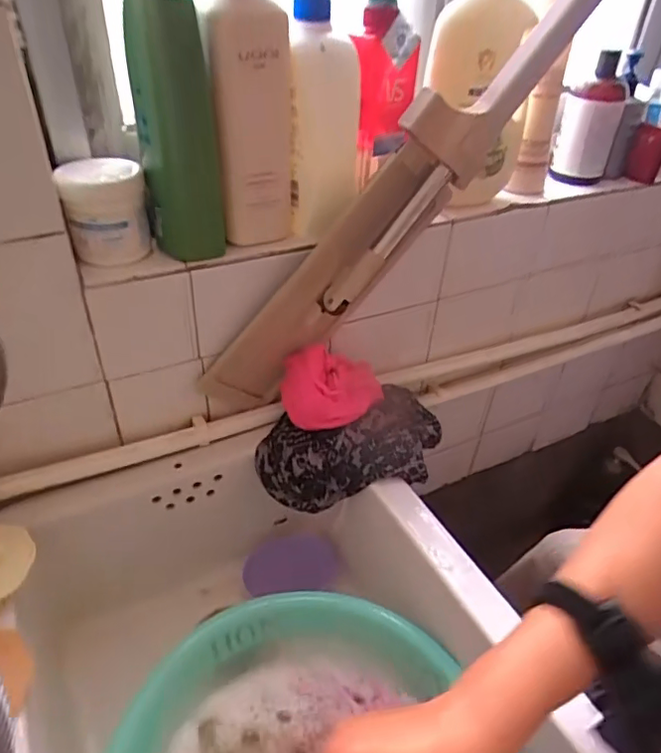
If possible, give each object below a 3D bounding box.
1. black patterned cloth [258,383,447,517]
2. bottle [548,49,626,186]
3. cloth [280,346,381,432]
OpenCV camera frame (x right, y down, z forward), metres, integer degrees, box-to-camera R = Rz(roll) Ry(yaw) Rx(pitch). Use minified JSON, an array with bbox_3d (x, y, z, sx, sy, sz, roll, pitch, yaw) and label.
[{"bbox_3d":[0.027,0.078,0.625,0.216,0.069,0.124,-11,41,-18],"label":"black patterned cloth"},{"bbox_3d":[0.327,-0.320,0.705,0.070,0.140,0.051,21,41,20],"label":"bottle"},{"bbox_3d":[0.000,0.019,0.608,0.099,0.083,0.071,14,40,12],"label":"cloth"}]

